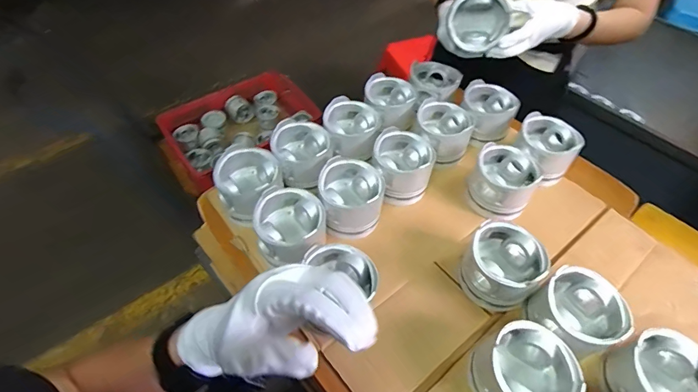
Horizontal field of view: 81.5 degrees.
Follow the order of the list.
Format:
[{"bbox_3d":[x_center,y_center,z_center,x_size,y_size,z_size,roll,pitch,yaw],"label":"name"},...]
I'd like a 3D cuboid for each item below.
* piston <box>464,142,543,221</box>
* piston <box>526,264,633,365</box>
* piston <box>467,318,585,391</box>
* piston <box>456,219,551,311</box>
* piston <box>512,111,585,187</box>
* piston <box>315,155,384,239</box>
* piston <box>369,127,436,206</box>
[{"bbox_3d":[0.261,-0.024,0.692,0.104,0.075,0.104,23,55,16],"label":"piston"},{"bbox_3d":[0.300,0.158,0.539,0.101,0.070,0.102,1,52,-1],"label":"piston"},{"bbox_3d":[0.213,0.220,0.501,0.102,0.081,0.105,1,52,-1],"label":"piston"},{"bbox_3d":[0.222,0.105,0.591,0.104,0.084,0.106,30,57,20],"label":"piston"},{"bbox_3d":[0.356,-0.086,0.743,0.091,0.076,0.110,-24,56,-19],"label":"piston"},{"bbox_3d":[0.001,-0.001,0.654,0.104,0.074,0.116,-3,52,-4],"label":"piston"},{"bbox_3d":[0.091,-0.052,0.700,0.103,0.071,0.108,1,52,-1],"label":"piston"}]

